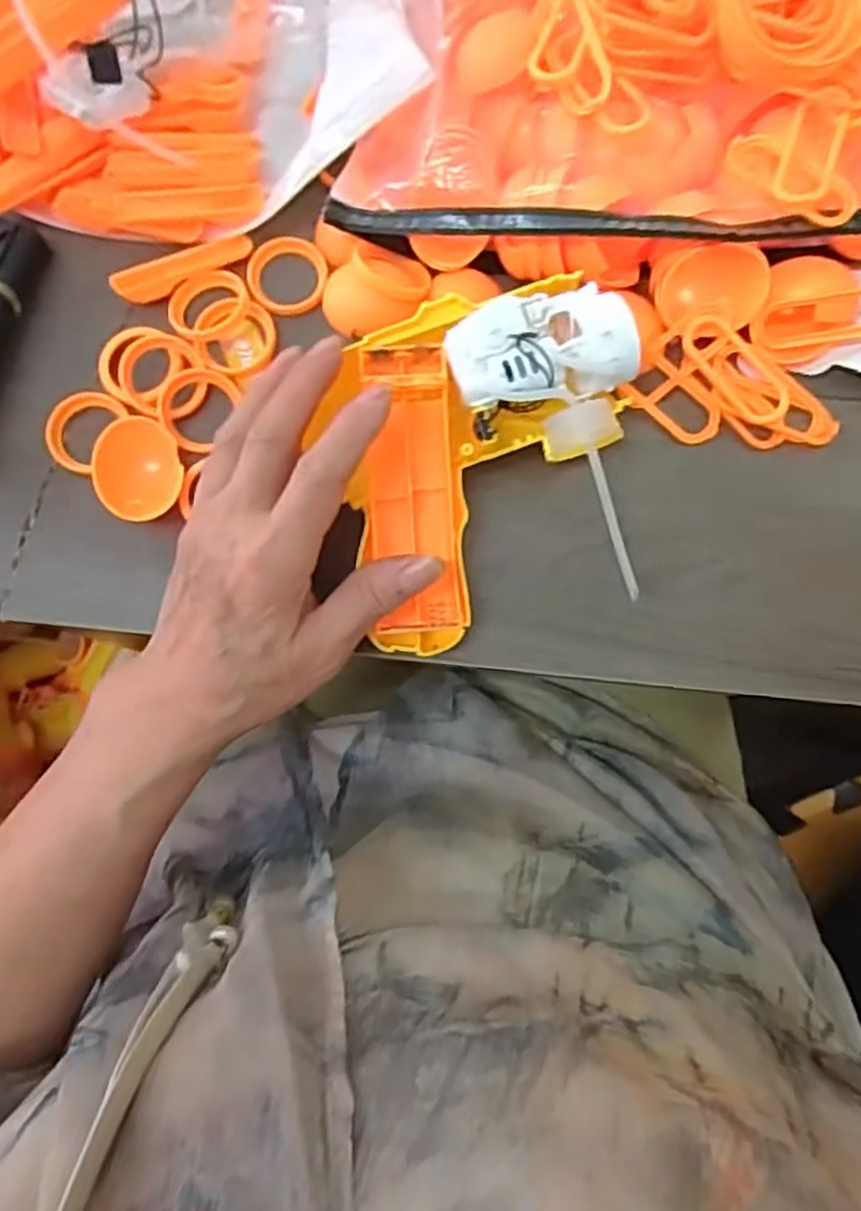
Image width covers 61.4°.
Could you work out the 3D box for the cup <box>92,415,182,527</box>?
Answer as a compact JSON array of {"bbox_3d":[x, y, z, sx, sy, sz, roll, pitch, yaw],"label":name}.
[{"bbox_3d":[-0.120,-0.054,0.297,0.031,0.018,0.041,-2,80,1],"label":"cup"}]

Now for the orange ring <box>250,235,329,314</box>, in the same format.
[{"bbox_3d":[-0.064,-0.148,0.323,0.034,0.005,0.038,8,80,3],"label":"orange ring"}]

